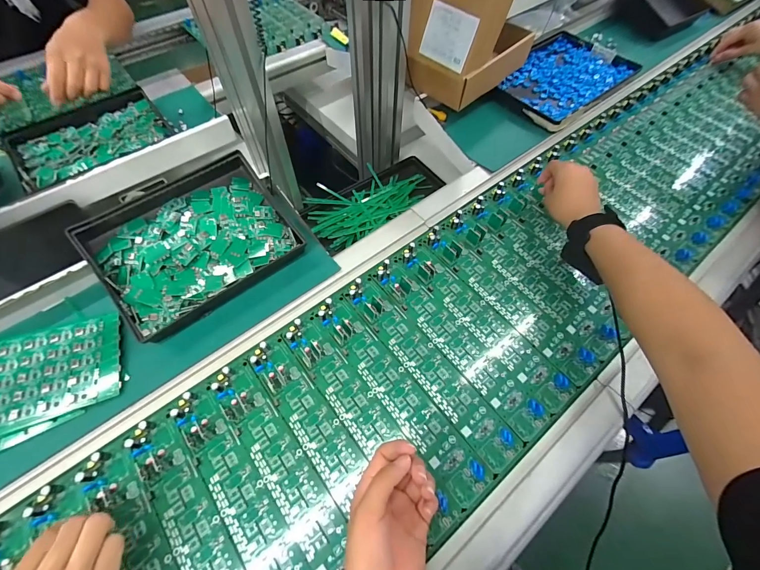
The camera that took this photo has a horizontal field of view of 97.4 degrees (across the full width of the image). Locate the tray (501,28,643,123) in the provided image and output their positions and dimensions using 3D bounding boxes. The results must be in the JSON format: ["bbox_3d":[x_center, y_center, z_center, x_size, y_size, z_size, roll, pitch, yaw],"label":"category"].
[{"bbox_3d":[0.366,-0.428,0.679,0.285,0.024,0.193,-34,70,-18],"label":"tray"}]

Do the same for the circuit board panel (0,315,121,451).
[{"bbox_3d":[-0.403,0.113,0.373,0.203,0.010,0.130,-18,66,-12],"label":"circuit board panel"}]

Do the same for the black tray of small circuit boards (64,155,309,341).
[{"bbox_3d":[-0.235,-0.057,0.437,0.225,0.060,0.170,-34,70,-18],"label":"black tray of small circuit boards"}]

